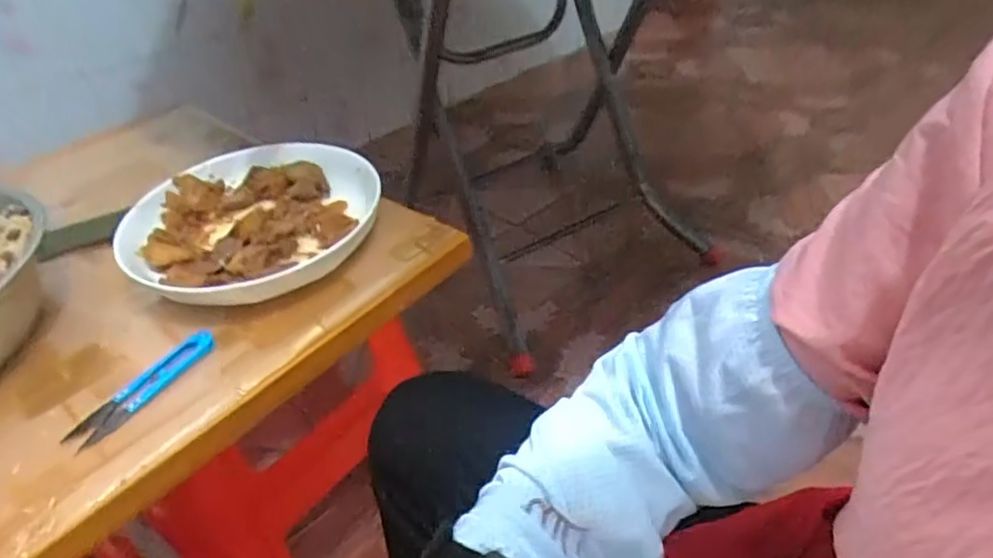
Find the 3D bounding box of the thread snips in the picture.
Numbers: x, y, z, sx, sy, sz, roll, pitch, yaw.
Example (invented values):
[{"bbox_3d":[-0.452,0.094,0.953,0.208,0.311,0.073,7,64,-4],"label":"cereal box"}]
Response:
[{"bbox_3d":[-0.230,0.068,0.405,0.020,0.016,0.099,22,46,29],"label":"thread snips"}]

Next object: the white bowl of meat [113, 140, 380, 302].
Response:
[{"bbox_3d":[-0.199,-0.052,0.523,0.209,0.043,0.215,-3,39,3],"label":"white bowl of meat"}]

